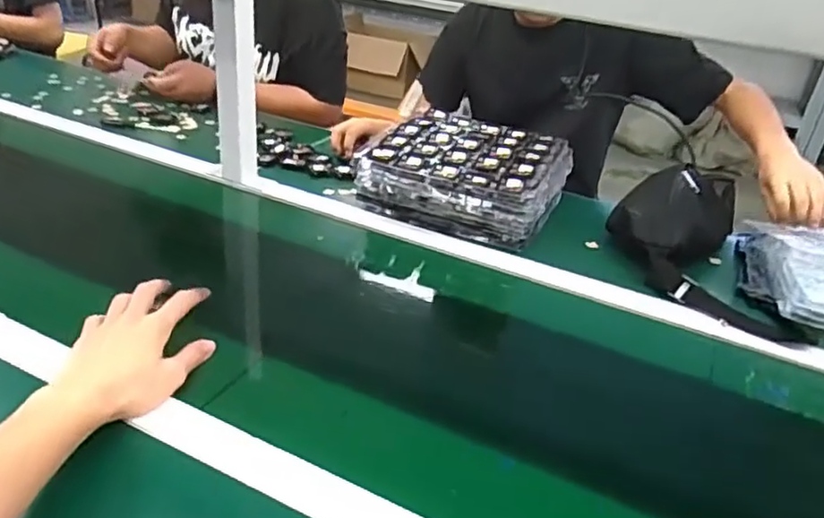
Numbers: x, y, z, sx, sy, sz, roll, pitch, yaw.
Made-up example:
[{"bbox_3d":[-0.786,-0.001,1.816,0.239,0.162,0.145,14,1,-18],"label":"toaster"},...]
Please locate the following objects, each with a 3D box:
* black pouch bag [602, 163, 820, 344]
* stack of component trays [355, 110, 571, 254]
[{"bbox_3d":[0.398,-0.026,0.875,0.209,0.112,0.326,8,29,2],"label":"black pouch bag"},{"bbox_3d":[0.092,-0.139,1.000,0.271,0.101,0.272,18,31,20],"label":"stack of component trays"}]

